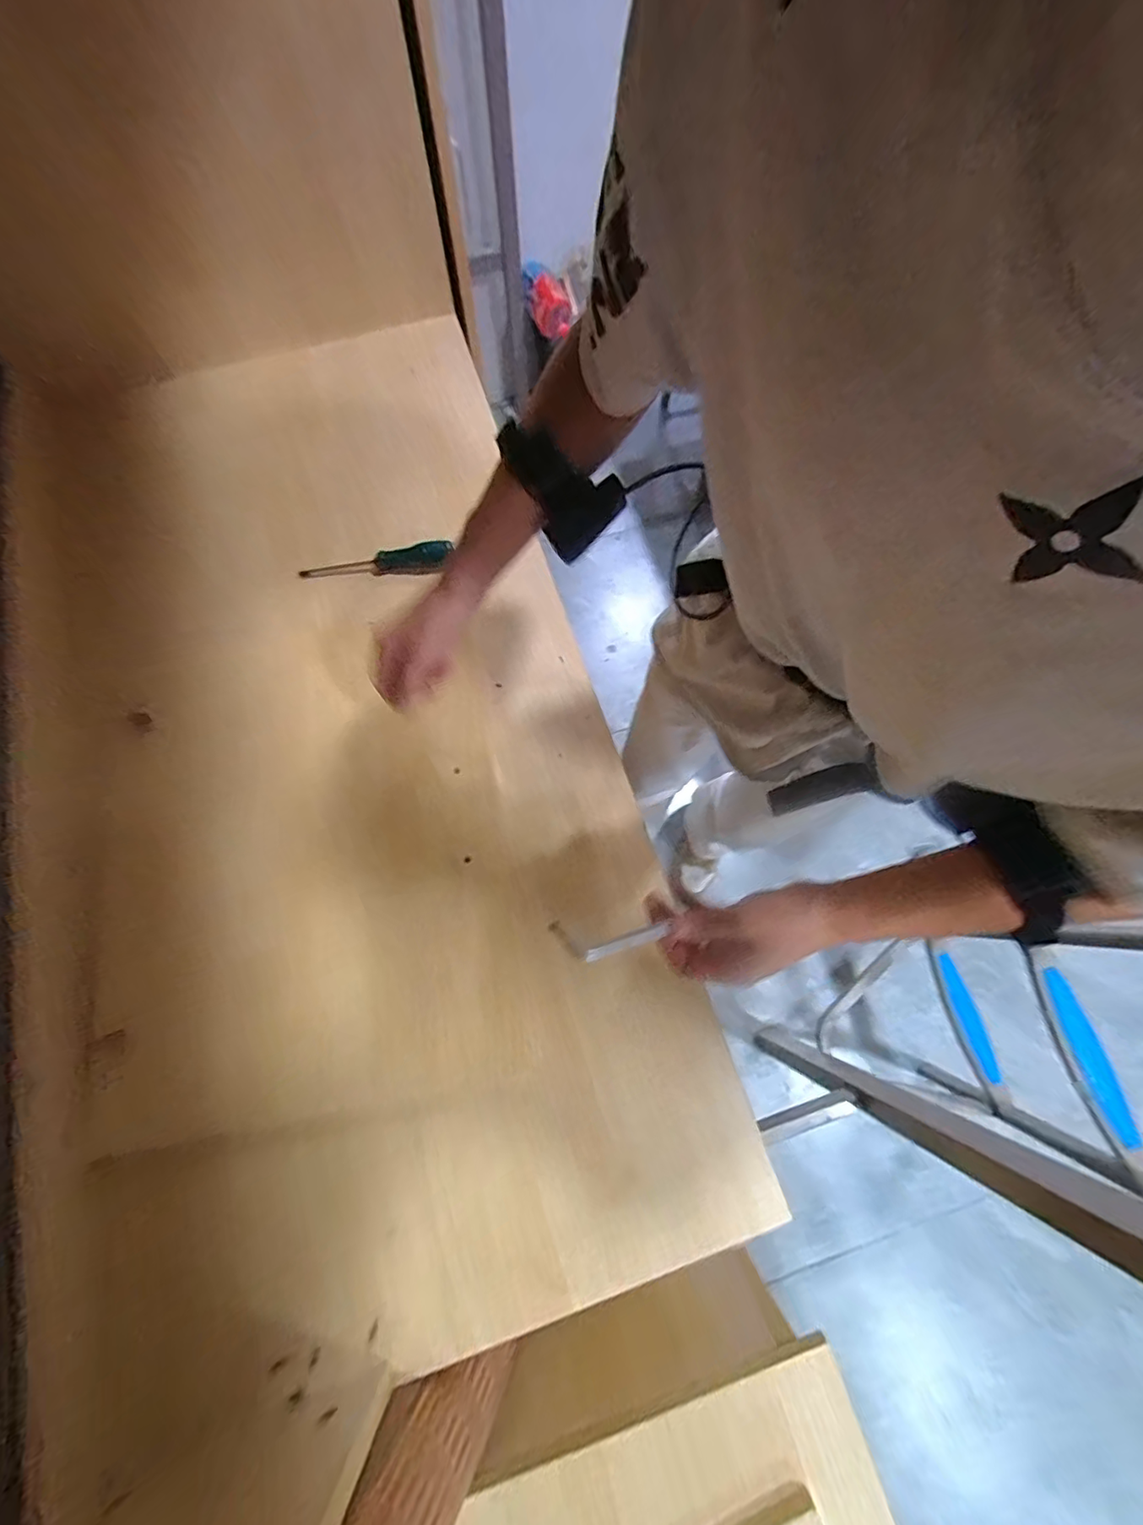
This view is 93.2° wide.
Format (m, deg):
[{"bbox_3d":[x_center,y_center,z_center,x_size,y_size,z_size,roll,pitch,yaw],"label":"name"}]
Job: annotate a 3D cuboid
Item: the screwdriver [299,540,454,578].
[{"bbox_3d":[-0.238,-0.241,0.657,0.177,0.026,0.026,-8,72,-4],"label":"screwdriver"}]

